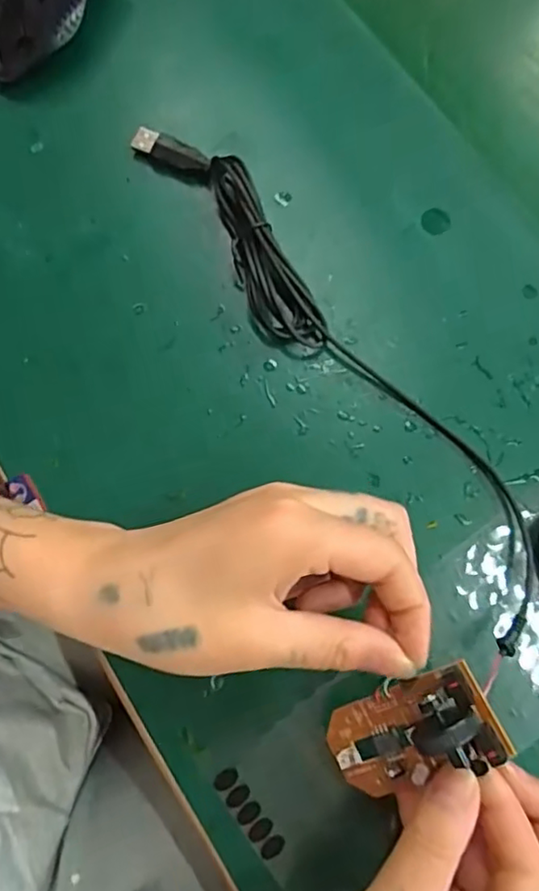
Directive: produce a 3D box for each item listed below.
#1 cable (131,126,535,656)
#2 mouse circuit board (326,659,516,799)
[{"bbox_3d":[0.033,-0.049,0.293,0.045,0.019,0.312,-35,78,-7],"label":"cable"},{"bbox_3d":[0.050,0.111,0.225,0.066,0.027,0.036,-40,74,35],"label":"mouse circuit board"}]

